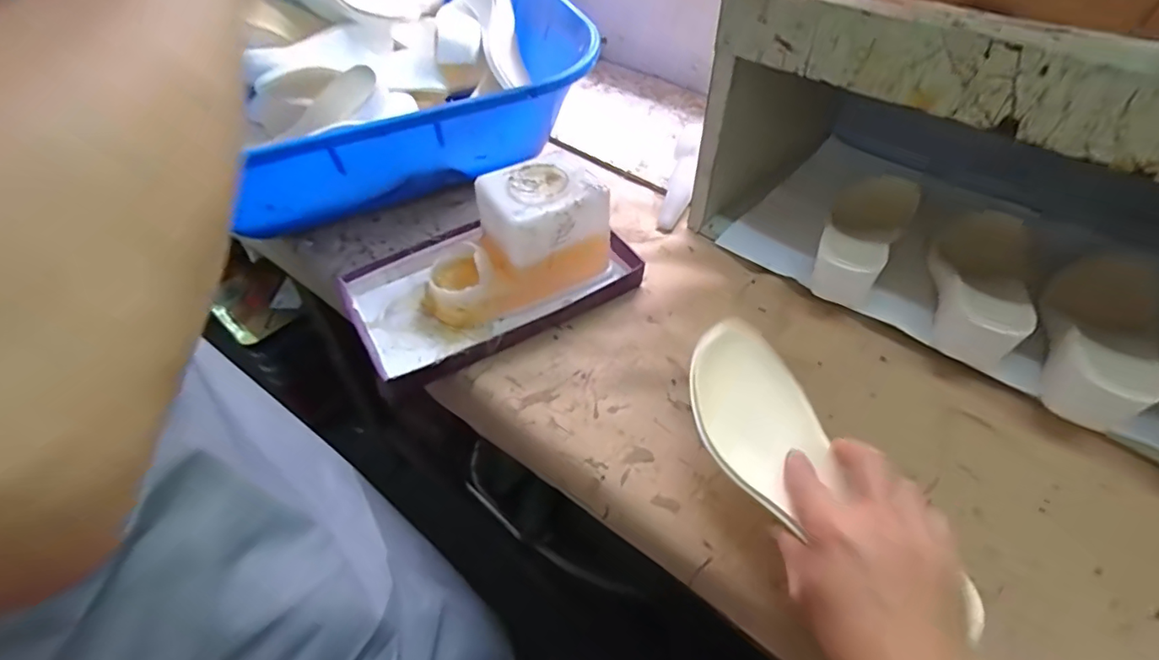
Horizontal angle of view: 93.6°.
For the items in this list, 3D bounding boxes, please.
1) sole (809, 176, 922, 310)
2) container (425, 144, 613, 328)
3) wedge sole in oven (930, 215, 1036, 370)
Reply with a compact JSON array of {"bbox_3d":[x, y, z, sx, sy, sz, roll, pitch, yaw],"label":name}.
[{"bbox_3d":[0.321,-0.111,0.617,0.077,0.079,0.218,28,57,24],"label":"sole"},{"bbox_3d":[-0.076,-0.093,0.604,0.199,0.121,0.103,-28,54,-18],"label":"container"},{"bbox_3d":[0.414,-0.061,0.569,0.086,0.078,0.235,24,56,22],"label":"wedge sole in oven"}]

